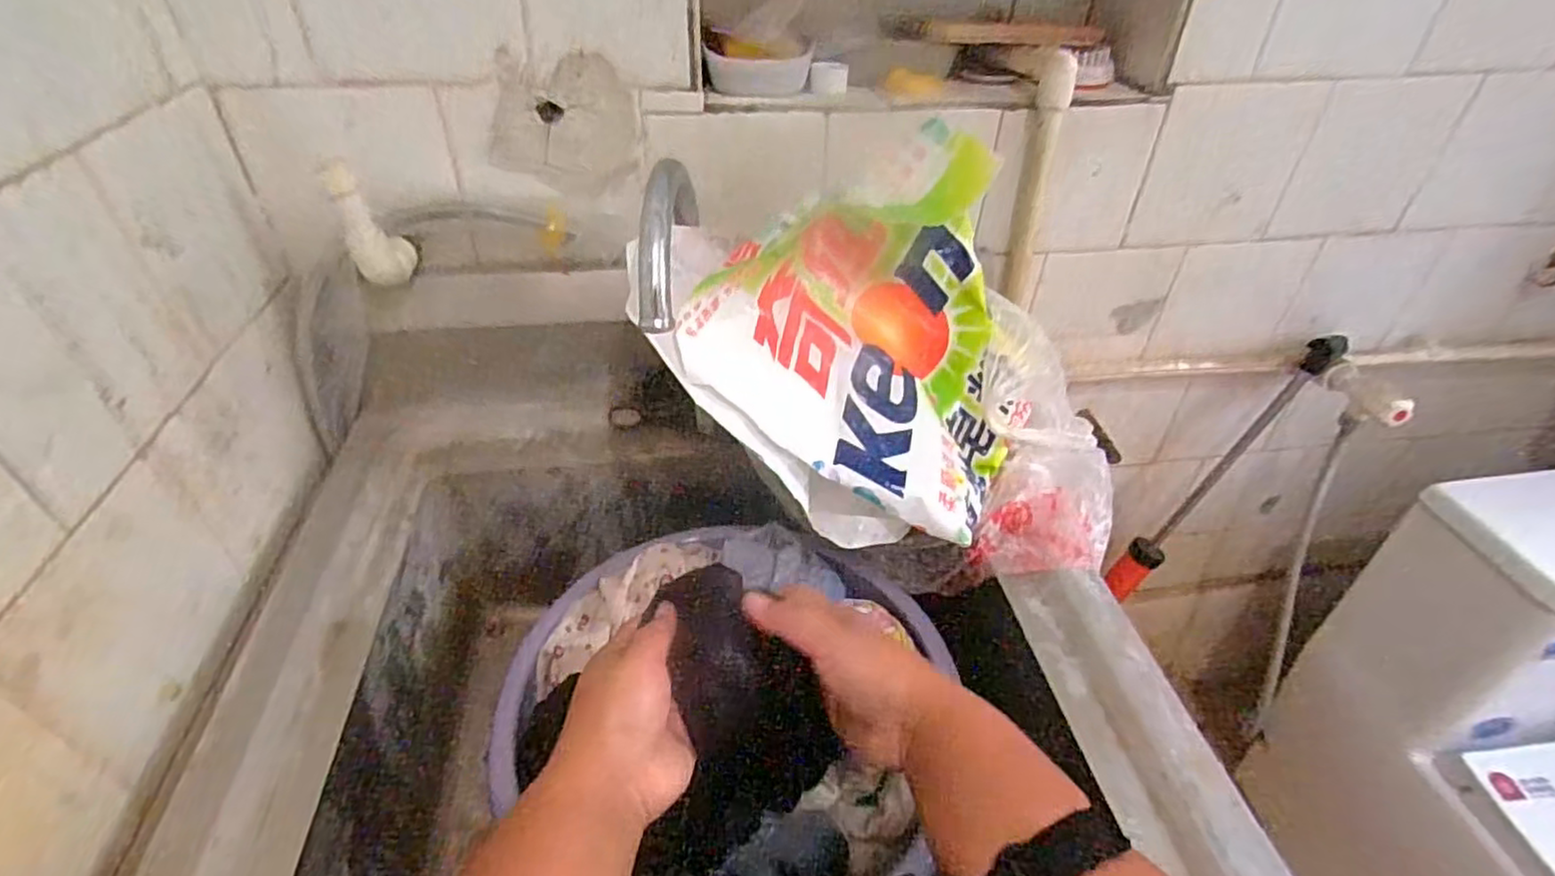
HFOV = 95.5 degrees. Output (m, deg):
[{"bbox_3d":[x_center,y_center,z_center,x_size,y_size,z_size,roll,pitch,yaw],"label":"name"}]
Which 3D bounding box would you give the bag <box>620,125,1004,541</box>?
[{"bbox_3d":[0.071,-0.056,0.524,0.266,0.285,0.124,-28,4,-25],"label":"bag"}]

